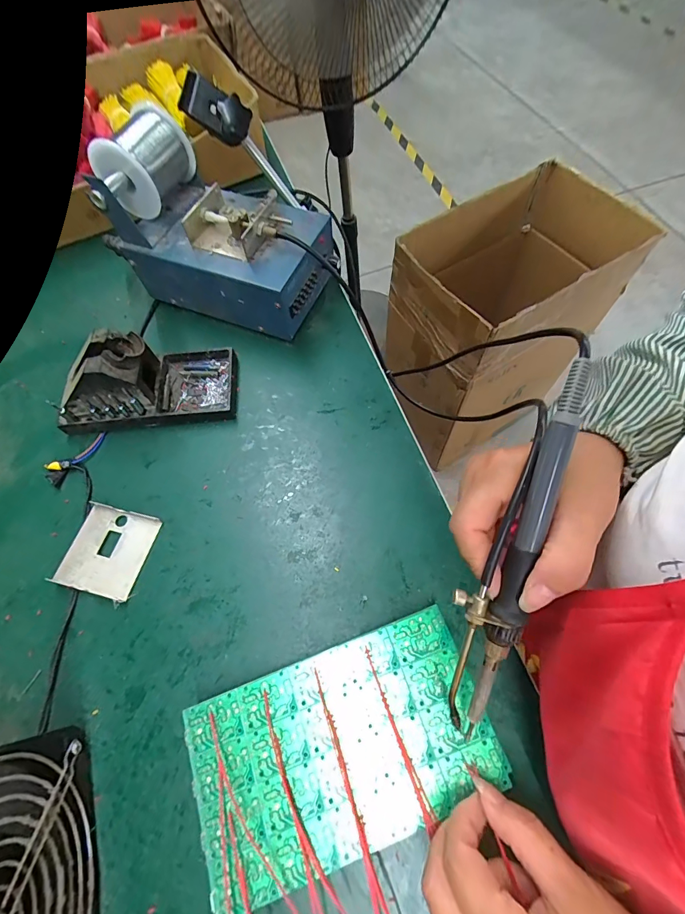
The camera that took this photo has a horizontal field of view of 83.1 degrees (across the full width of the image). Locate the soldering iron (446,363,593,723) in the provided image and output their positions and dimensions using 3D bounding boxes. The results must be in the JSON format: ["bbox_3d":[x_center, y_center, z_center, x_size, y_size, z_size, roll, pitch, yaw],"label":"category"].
[{"bbox_3d":[0.084,0.049,0.198,0.031,0.013,0.194,15,100,8],"label":"soldering iron"}]

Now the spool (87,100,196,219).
[{"bbox_3d":[-0.193,-0.285,0.383,0.065,0.069,0.084,21,67,11],"label":"spool"}]

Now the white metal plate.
[{"bbox_3d":[-0.195,0.077,0.323,0.066,0.007,0.068,13,65,7],"label":"white metal plate"}]

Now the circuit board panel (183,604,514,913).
[{"bbox_3d":[0.001,0.176,0.237,0.179,0.007,0.103,-19,65,-8],"label":"circuit board panel"}]

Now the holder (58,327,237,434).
[{"bbox_3d":[-0.185,-0.078,0.358,0.160,0.068,0.079,-4,64,-1],"label":"holder"}]

